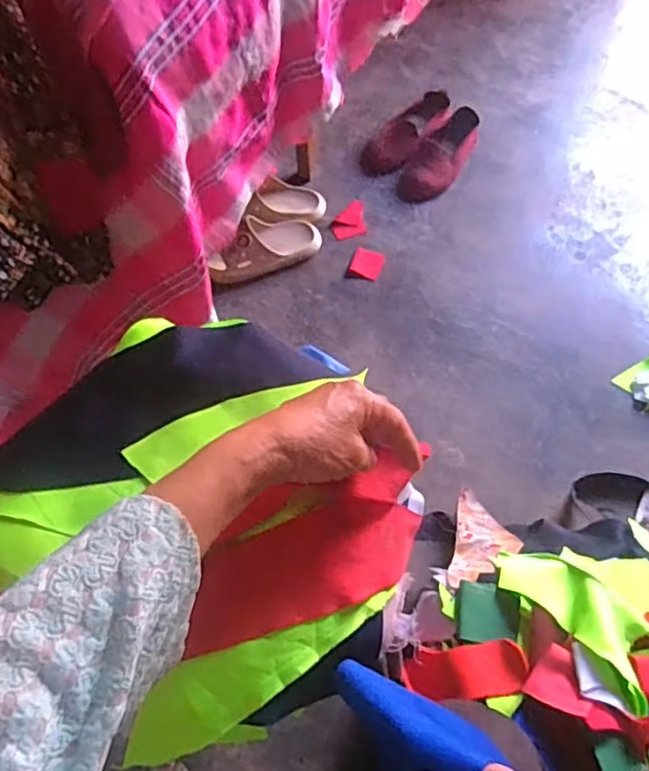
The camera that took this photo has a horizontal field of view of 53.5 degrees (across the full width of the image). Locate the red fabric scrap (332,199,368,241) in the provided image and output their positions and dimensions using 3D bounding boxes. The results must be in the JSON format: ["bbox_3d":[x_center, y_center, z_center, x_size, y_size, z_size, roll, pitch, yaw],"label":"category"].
[{"bbox_3d":[0.044,-0.304,1.173,0.062,0.008,0.092,-4,62,-6],"label":"red fabric scrap"}]

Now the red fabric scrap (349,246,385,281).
[{"bbox_3d":[0.074,-0.213,1.117,0.052,0.004,0.058,18,62,6],"label":"red fabric scrap"}]

